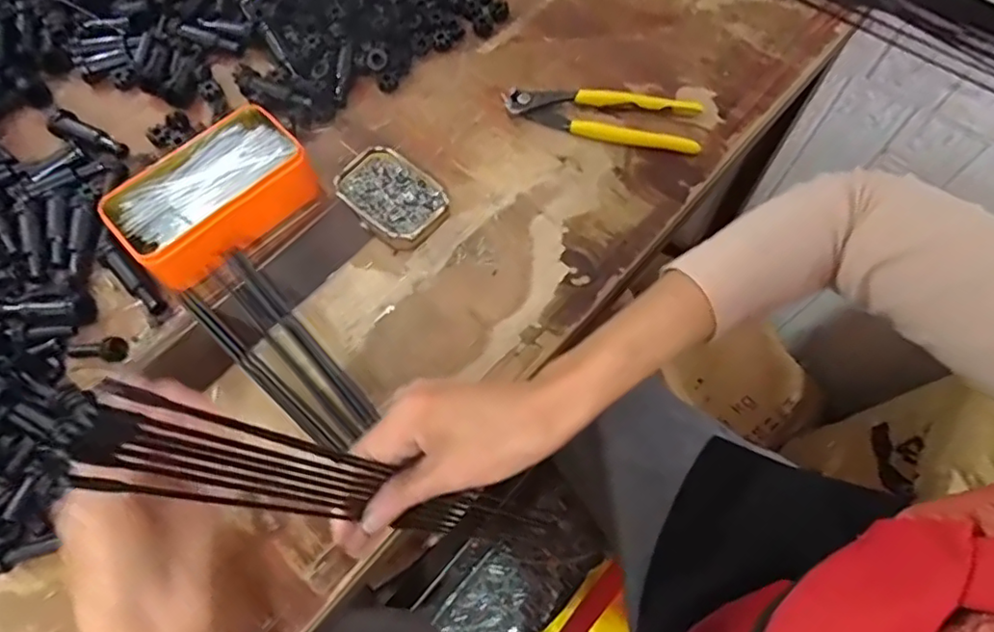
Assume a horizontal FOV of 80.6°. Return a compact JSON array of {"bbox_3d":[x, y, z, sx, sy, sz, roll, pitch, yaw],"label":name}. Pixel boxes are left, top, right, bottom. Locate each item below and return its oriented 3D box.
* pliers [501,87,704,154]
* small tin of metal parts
[{"bbox_3d":[0.091,-0.175,0.510,0.167,0.019,0.050,10,65,4],"label":"pliers"},{"bbox_3d":[-0.084,-0.095,0.471,0.089,0.019,0.061,40,71,16],"label":"small tin of metal parts"}]

